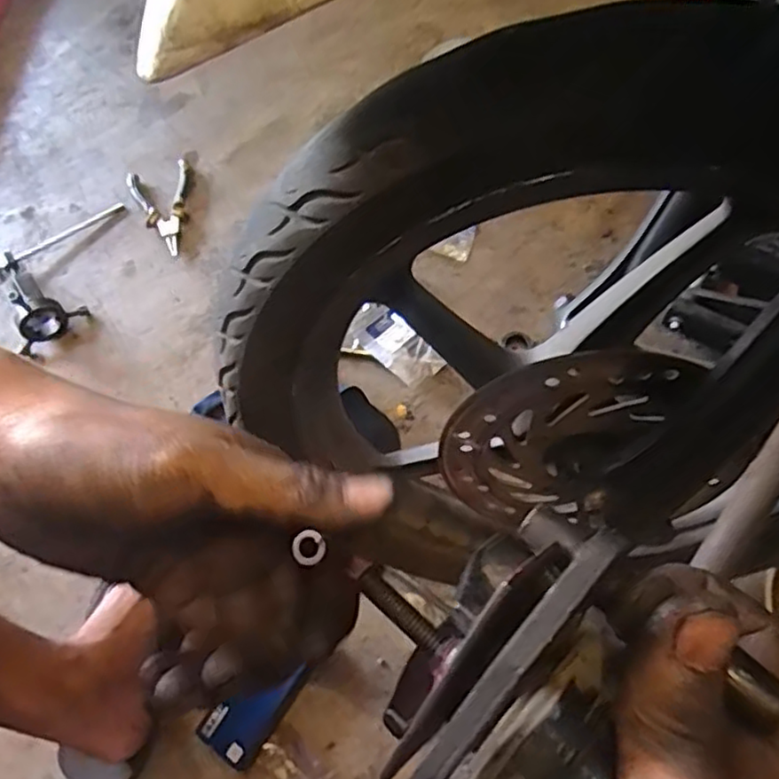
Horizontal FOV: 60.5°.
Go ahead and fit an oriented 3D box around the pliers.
[{"bbox_3d":[-0.279,-0.238,0.862,0.082,0.024,0.130,-28,67,-5],"label":"pliers"}]

